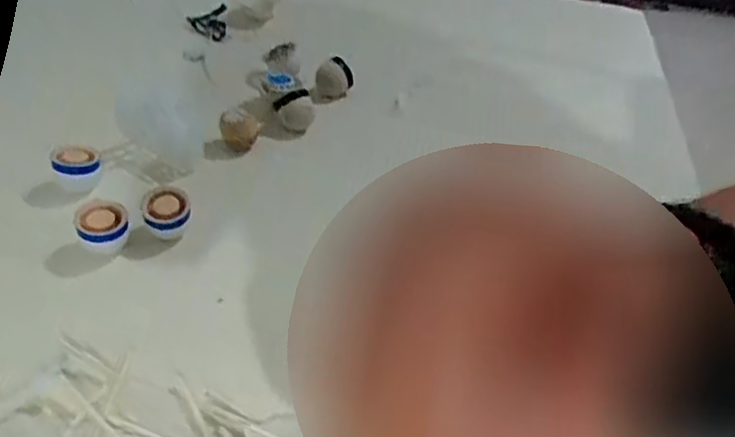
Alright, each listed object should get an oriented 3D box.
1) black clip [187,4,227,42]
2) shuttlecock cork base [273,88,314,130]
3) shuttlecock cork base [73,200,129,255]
[{"bbox_3d":[-0.142,-0.173,0.553,0.033,0.010,0.051,-2,41,-10],"label":"black clip"},{"bbox_3d":[-0.052,-0.076,0.444,0.026,0.024,0.022,-2,41,-10],"label":"shuttlecock cork base"},{"bbox_3d":[-0.145,0.006,0.343,0.026,0.022,0.027,4,40,-3],"label":"shuttlecock cork base"}]

